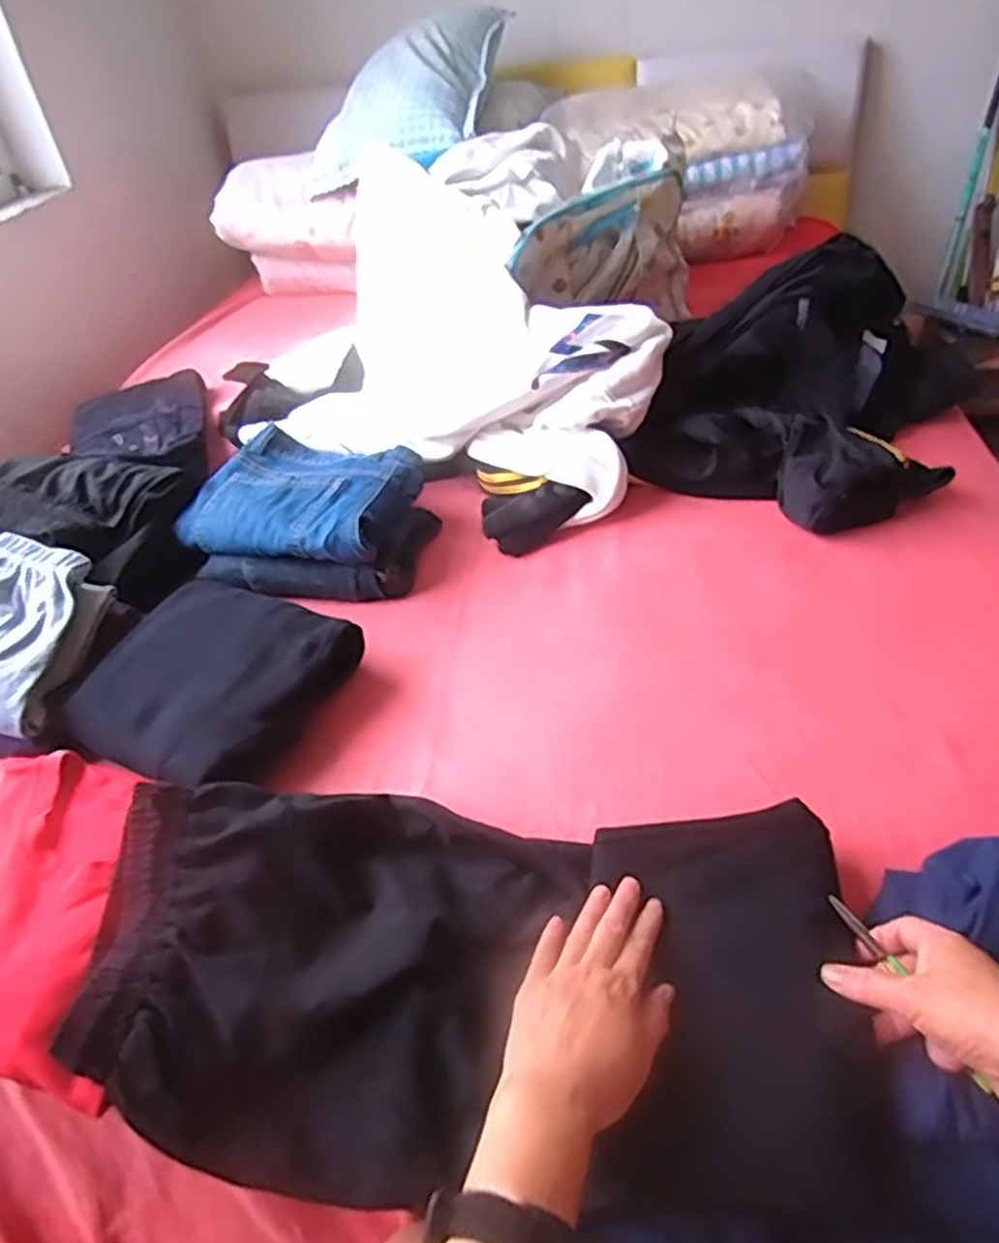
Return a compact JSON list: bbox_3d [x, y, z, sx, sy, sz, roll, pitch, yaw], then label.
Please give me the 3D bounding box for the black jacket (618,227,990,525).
[{"bbox_3d":[0.401,-0.298,0.935,0.330,0.198,0.400,26,51,31],"label":"black jacket"}]

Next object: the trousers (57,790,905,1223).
[{"bbox_3d":[-0.010,0.235,0.514,0.496,0.087,0.243,4,44,1],"label":"trousers"}]

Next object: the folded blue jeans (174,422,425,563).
[{"bbox_3d":[-0.223,-0.153,0.868,0.238,0.048,0.205,8,44,15],"label":"folded blue jeans"}]

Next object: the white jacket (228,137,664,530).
[{"bbox_3d":[-0.127,-0.386,1.041,0.371,0.227,0.731,-29,47,-23],"label":"white jacket"}]

